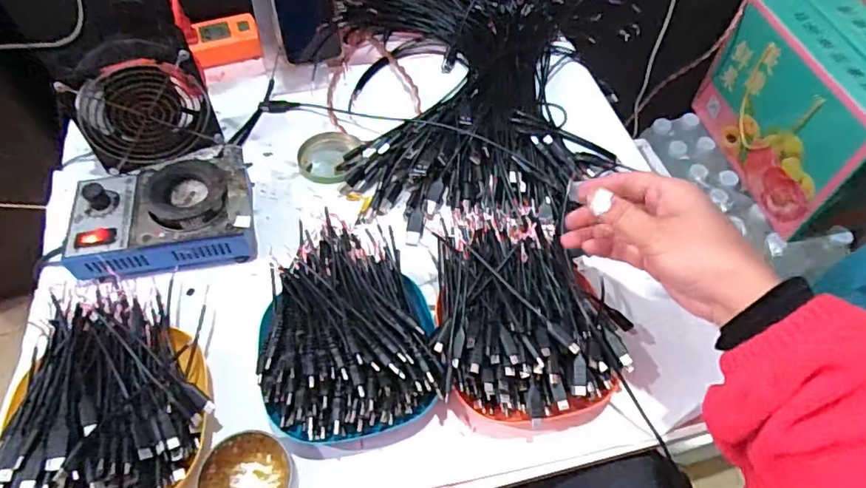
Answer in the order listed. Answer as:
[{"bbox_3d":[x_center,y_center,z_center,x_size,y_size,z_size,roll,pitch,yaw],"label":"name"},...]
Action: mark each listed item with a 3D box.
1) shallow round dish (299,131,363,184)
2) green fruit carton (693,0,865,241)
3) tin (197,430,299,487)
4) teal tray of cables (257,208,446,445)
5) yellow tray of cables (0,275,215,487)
[{"bbox_3d":[-0.112,-0.095,0.590,0.063,0.010,0.069,1,56,-1],"label":"shallow round dish"},{"bbox_3d":[0.614,-0.209,0.885,0.171,0.226,0.339,-11,57,-9],"label":"green fruit carton"},{"bbox_3d":[-0.130,0.169,0.396,0.060,0.032,0.061,1,56,-1],"label":"tin"},{"bbox_3d":[-0.067,0.061,0.444,0.130,0.071,0.171,-7,57,-6],"label":"teal tray of cables"},{"bbox_3d":[-0.234,0.105,0.401,0.132,0.059,0.171,-7,57,-6],"label":"yellow tray of cables"}]

